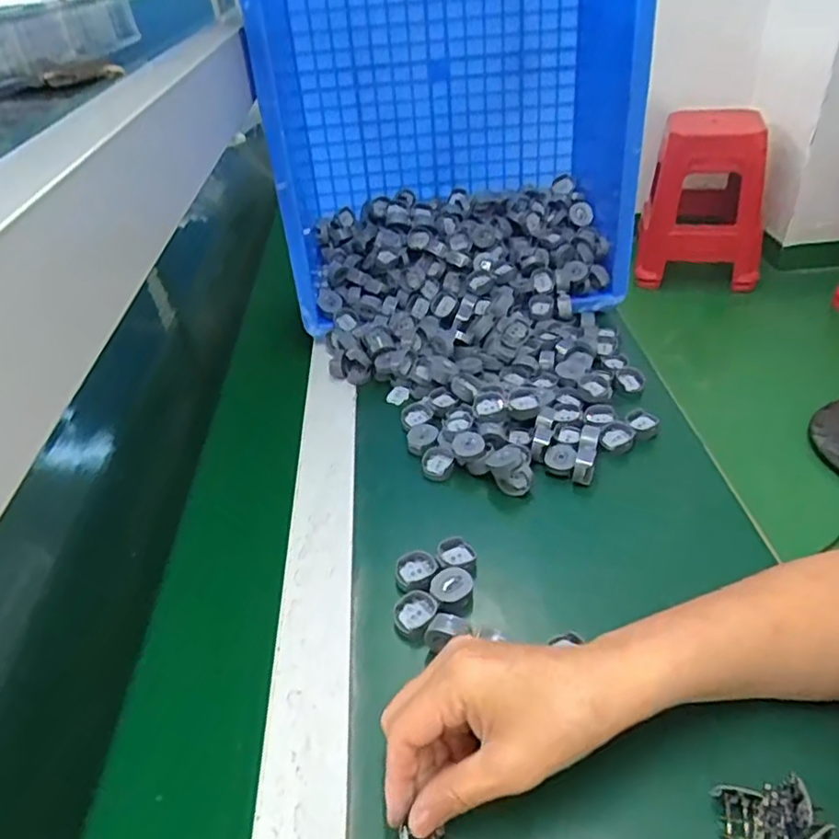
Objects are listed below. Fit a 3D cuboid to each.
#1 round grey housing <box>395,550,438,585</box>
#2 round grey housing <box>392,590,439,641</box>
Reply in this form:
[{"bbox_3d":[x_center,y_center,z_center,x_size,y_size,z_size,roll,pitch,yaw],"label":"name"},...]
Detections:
[{"bbox_3d":[-0.002,0.105,0.455,0.029,0.009,0.029,-3,37,2],"label":"round grey housing"},{"bbox_3d":[-0.004,0.128,0.430,0.028,0.011,0.030,-3,37,2],"label":"round grey housing"}]

